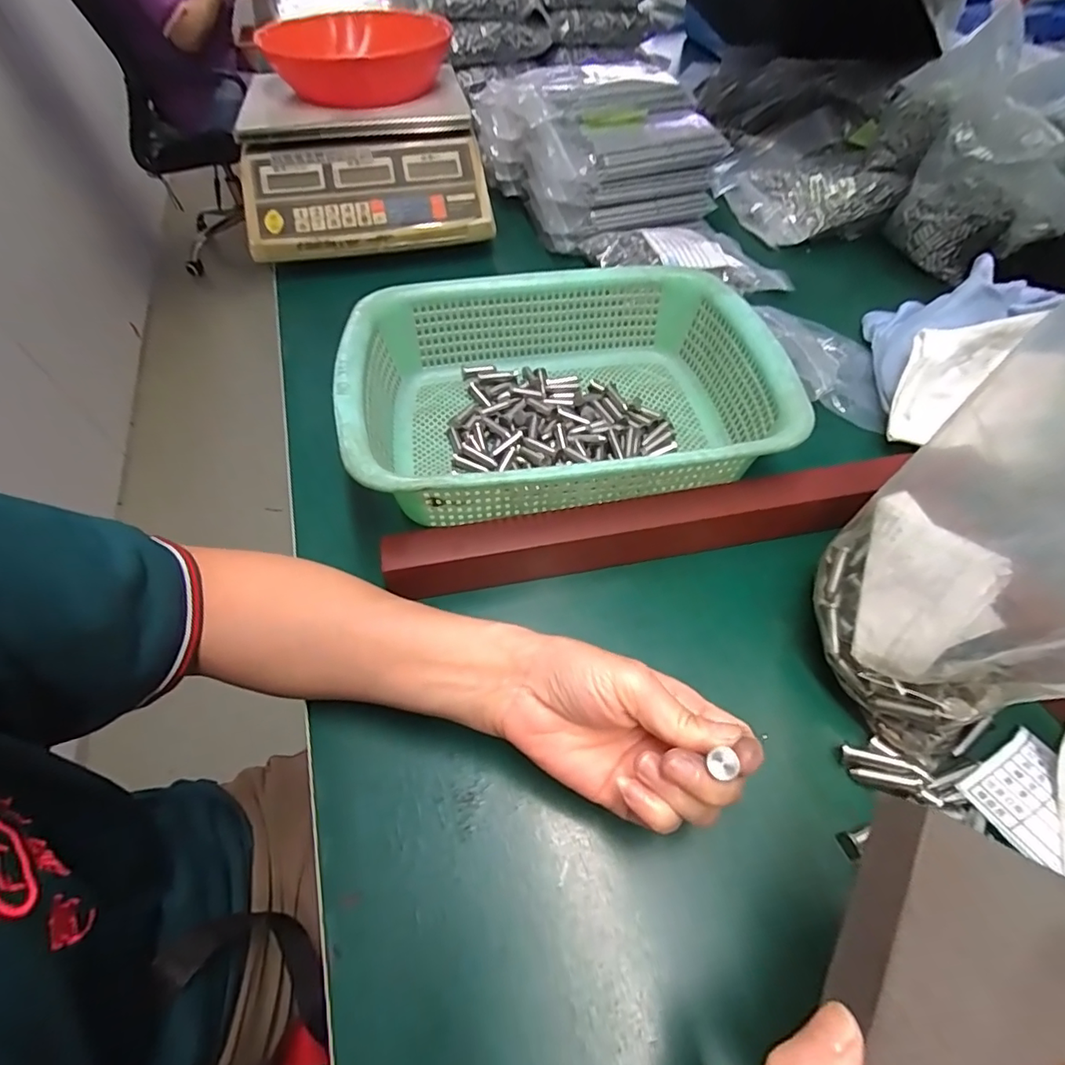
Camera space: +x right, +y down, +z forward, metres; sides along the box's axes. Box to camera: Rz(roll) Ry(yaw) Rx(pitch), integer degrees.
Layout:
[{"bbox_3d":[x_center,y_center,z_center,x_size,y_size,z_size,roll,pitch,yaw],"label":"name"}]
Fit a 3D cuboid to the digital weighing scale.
[{"bbox_3d":[-0.190,-0.422,0.598,0.251,0.097,0.237,-11,55,-5],"label":"digital weighing scale"}]

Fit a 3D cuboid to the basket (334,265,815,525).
[{"bbox_3d":[0.021,-0.103,0.390,0.286,0.089,0.218,-9,55,-3],"label":"basket"}]

